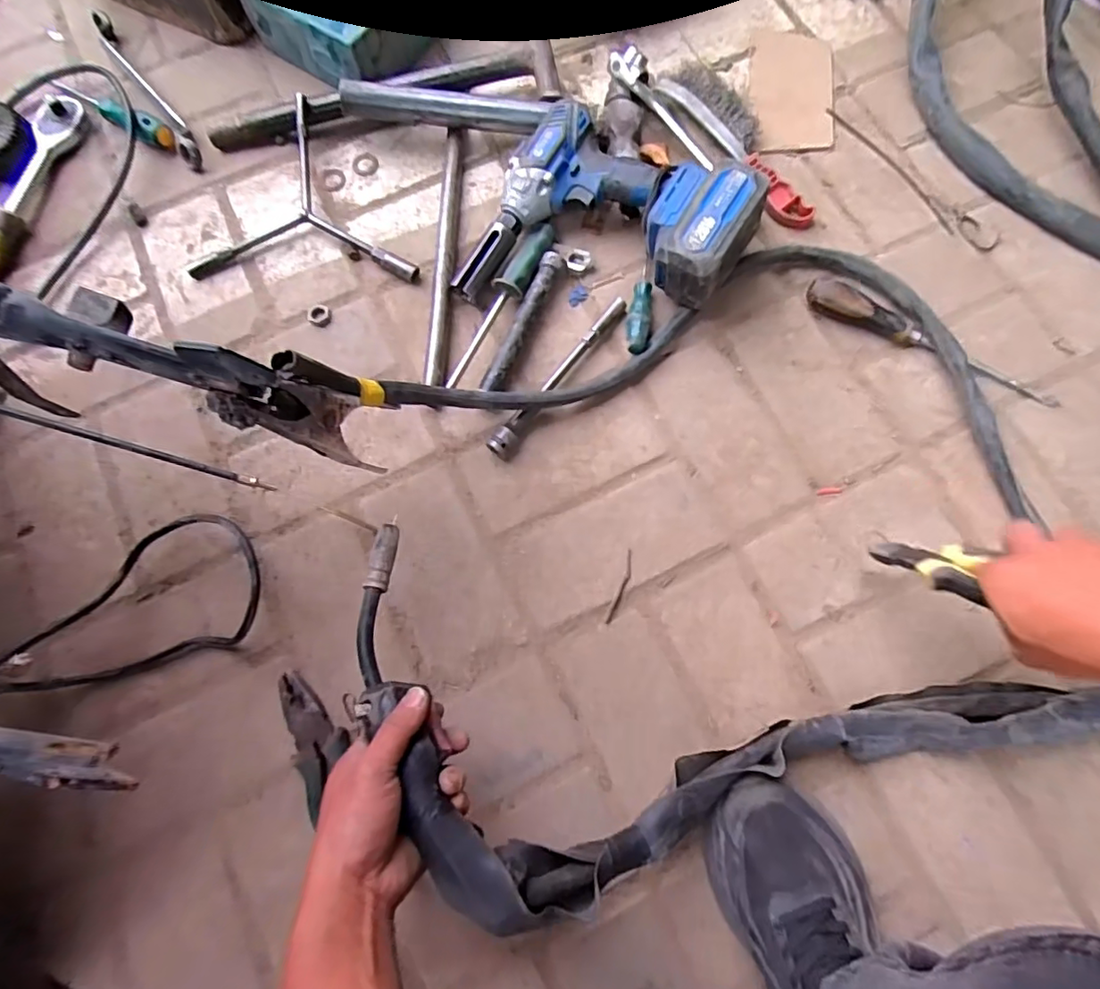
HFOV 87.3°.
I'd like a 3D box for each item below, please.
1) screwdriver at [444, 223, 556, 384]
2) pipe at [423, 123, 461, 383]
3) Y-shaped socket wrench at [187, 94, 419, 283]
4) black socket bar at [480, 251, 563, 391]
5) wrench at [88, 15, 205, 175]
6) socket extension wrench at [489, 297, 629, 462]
[{"bbox_3d":[-0.048,-0.184,0.565,0.028,0.028,0.199,24,77,6],"label":"screwdriver"},{"bbox_3d":[-0.105,-0.245,0.587,0.017,0.019,0.293,2,76,1],"label":"pipe"},{"bbox_3d":[-0.248,-0.312,0.592,0.228,0.039,0.182,1,76,1],"label":"Y-shaped socket wrench"},{"bbox_3d":[-0.026,-0.168,0.568,0.018,0.024,0.157,23,77,6],"label":"black socket bar"},{"bbox_3d":[-0.454,-0.458,0.648,0.023,0.022,0.255,-36,78,-8],"label":"wrench"},{"bbox_3d":[0.007,-0.116,0.553,0.023,0.022,0.197,36,79,9],"label":"socket extension wrench"}]

